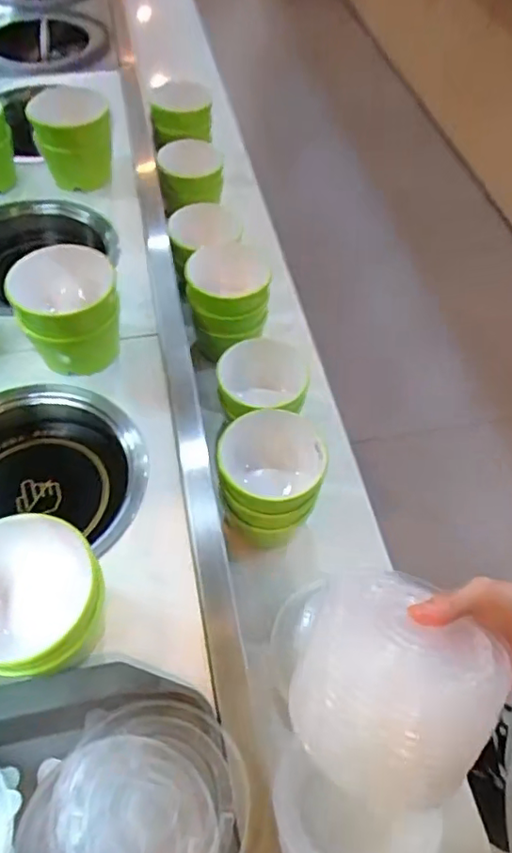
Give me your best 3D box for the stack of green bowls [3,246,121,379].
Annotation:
[{"bbox_3d":[-0.204,-0.127,0.634,0.106,0.097,0.101,-11,57,-11],"label":"stack of green bowls"}]

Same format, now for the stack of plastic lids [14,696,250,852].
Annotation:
[{"bbox_3d":[-0.089,0.283,0.406,0.141,0.017,0.166,36,61,19],"label":"stack of plastic lids"}]

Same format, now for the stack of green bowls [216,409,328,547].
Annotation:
[{"bbox_3d":[0.013,0.063,0.634,0.113,0.128,0.115,5,56,0],"label":"stack of green bowls"}]

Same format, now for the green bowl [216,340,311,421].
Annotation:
[{"bbox_3d":[0.012,-0.052,0.708,0.120,0.068,0.099,-8,57,-9],"label":"green bowl"}]

